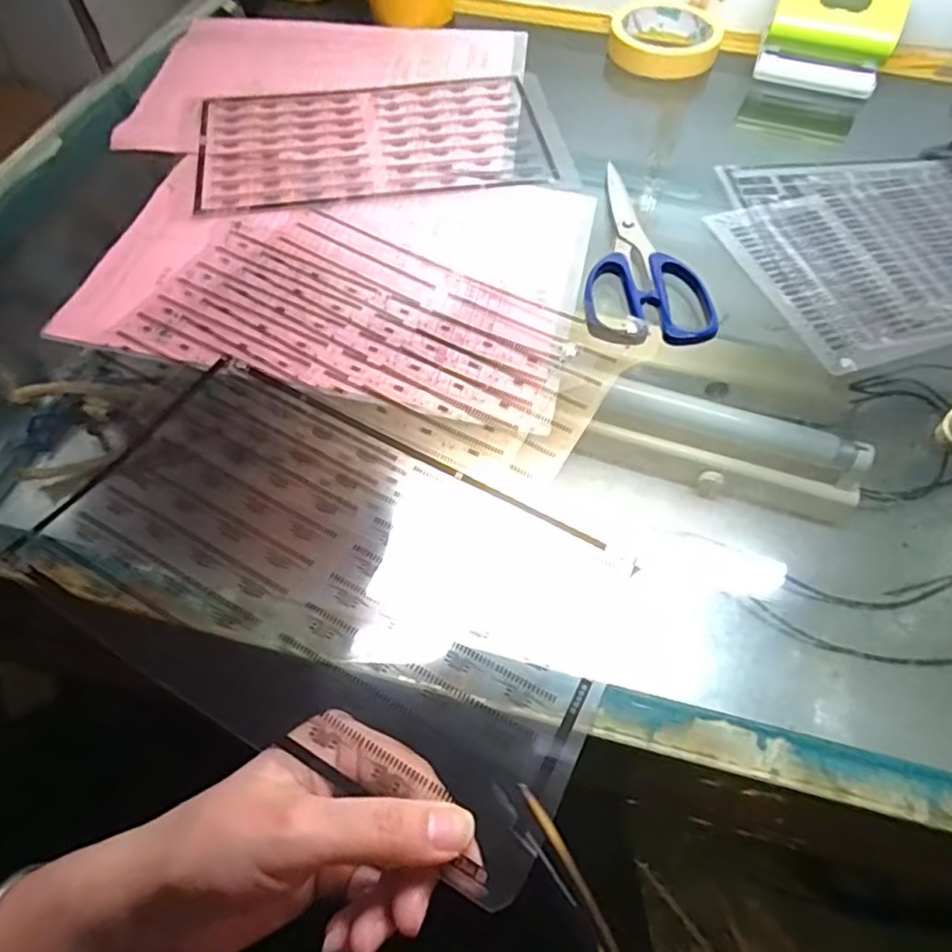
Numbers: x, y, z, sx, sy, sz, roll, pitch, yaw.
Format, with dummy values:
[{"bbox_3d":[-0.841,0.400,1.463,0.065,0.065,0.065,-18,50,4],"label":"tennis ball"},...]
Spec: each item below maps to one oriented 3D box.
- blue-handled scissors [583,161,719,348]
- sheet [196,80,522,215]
[{"bbox_3d":[0.101,-0.151,0.397,0.076,0.013,0.174,-3,59,-2],"label":"blue-handled scissors"},{"bbox_3d":[-0.082,-0.257,0.467,0.242,0.006,0.148,-9,59,-8],"label":"sheet"}]

